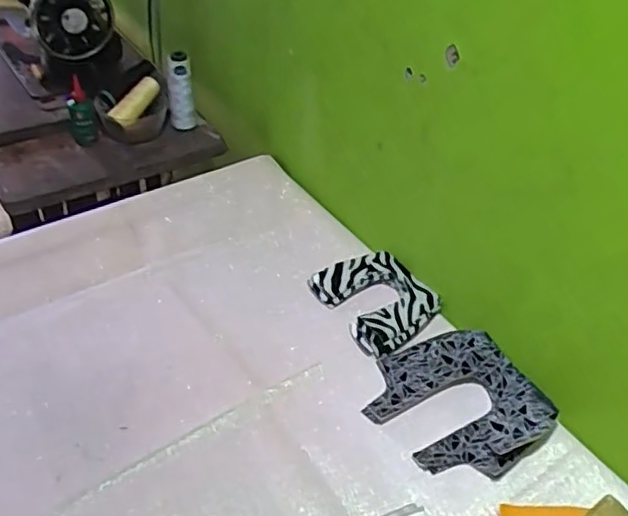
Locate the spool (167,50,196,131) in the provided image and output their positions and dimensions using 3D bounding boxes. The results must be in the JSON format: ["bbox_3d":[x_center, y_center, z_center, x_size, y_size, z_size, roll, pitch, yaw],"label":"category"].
[{"bbox_3d":[-0.240,-0.298,1.173,0.049,0.132,0.044,-4,43,-11],"label":"spool"}]

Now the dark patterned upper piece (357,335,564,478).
[{"bbox_3d":[0.169,0.169,0.765,0.184,0.031,0.183,3,42,-3],"label":"dark patterned upper piece"}]

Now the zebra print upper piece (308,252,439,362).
[{"bbox_3d":[0.088,0.055,0.881,0.131,0.023,0.158,-21,48,-26],"label":"zebra print upper piece"}]

